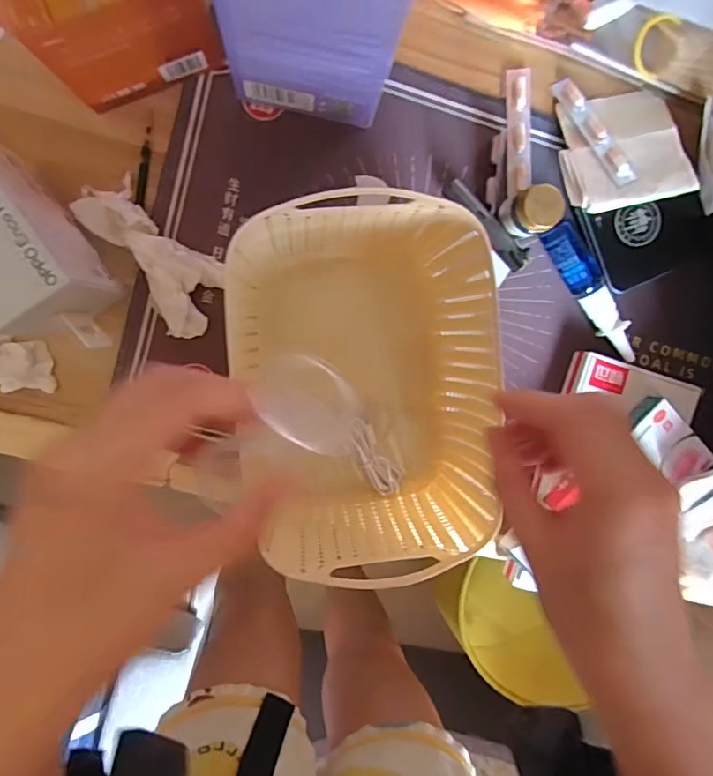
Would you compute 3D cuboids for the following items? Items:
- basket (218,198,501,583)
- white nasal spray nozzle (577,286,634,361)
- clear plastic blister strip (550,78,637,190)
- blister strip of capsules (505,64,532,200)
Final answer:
[{"bbox_3d":[0.006,-0.003,0.345,0.140,0.085,0.210,-12,98,-6],"label":"basket"},{"bbox_3d":[0.190,-0.047,0.400,0.018,0.020,0.059,-36,99,-3],"label":"white nasal spray nozzle"},{"bbox_3d":[0.169,-0.184,0.382,0.014,0.008,0.090,-31,78,24],"label":"clear plastic blister strip"},{"bbox_3d":[0.119,-0.184,0.385,0.020,0.008,0.084,-5,97,-7],"label":"blister strip of capsules"}]

